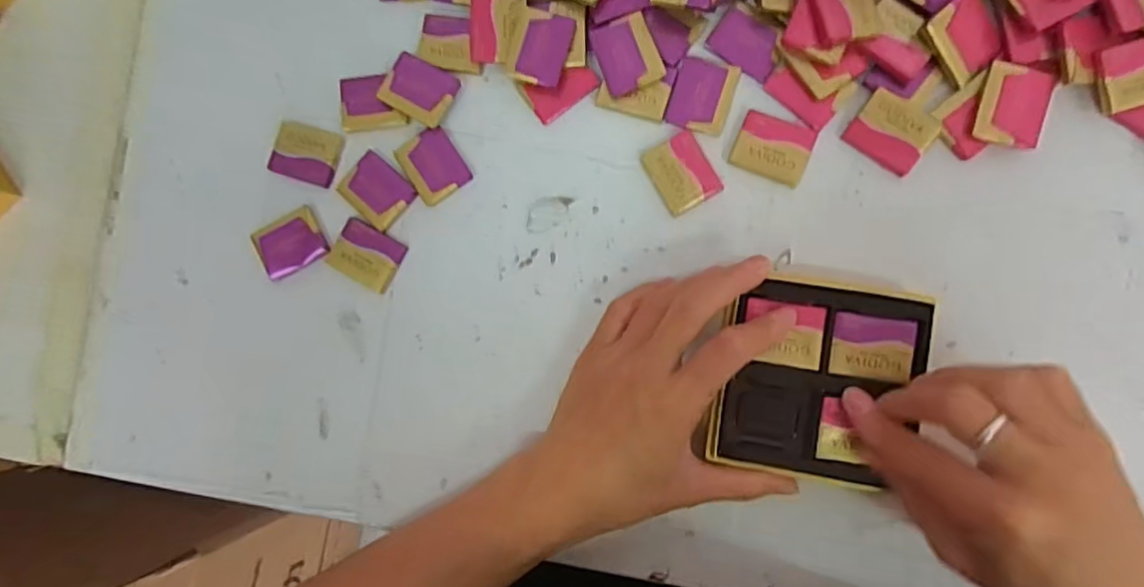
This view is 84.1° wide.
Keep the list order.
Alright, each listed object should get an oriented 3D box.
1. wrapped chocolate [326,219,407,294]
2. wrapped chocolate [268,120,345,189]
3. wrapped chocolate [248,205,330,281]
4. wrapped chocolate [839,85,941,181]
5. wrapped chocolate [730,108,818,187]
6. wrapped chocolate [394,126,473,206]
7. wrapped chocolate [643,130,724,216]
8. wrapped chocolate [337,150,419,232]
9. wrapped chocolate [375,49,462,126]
[{"bbox_3d":[-0.119,-0.022,0.366,0.039,0.007,0.032,27,91,7],"label":"wrapped chocolate"},{"bbox_3d":[-0.156,-0.082,0.371,0.039,0.004,0.033,18,89,7],"label":"wrapped chocolate"},{"bbox_3d":[-0.166,-0.029,0.370,0.040,0.005,0.031,-27,85,5],"label":"wrapped chocolate"},{"bbox_3d":[0.169,-0.086,0.335,0.038,0.005,0.034,36,108,7],"label":"wrapped chocolate"},{"bbox_3d":[0.108,-0.079,0.342,0.039,0.005,0.033,22,90,7],"label":"wrapped chocolate"},{"bbox_3d":[-0.080,-0.074,0.365,0.031,0.004,0.038,-33,84,4],"label":"wrapped chocolate"},{"bbox_3d":[0.060,-0.066,0.346,0.031,0.006,0.038,-31,84,4],"label":"wrapped chocolate"},{"bbox_3d":[-0.114,-0.060,0.368,0.041,0.005,0.033,40,92,7],"label":"wrapped chocolate"},{"bbox_3d":[-0.087,-0.117,0.364,0.040,0.007,0.032,29,91,7],"label":"wrapped chocolate"}]

